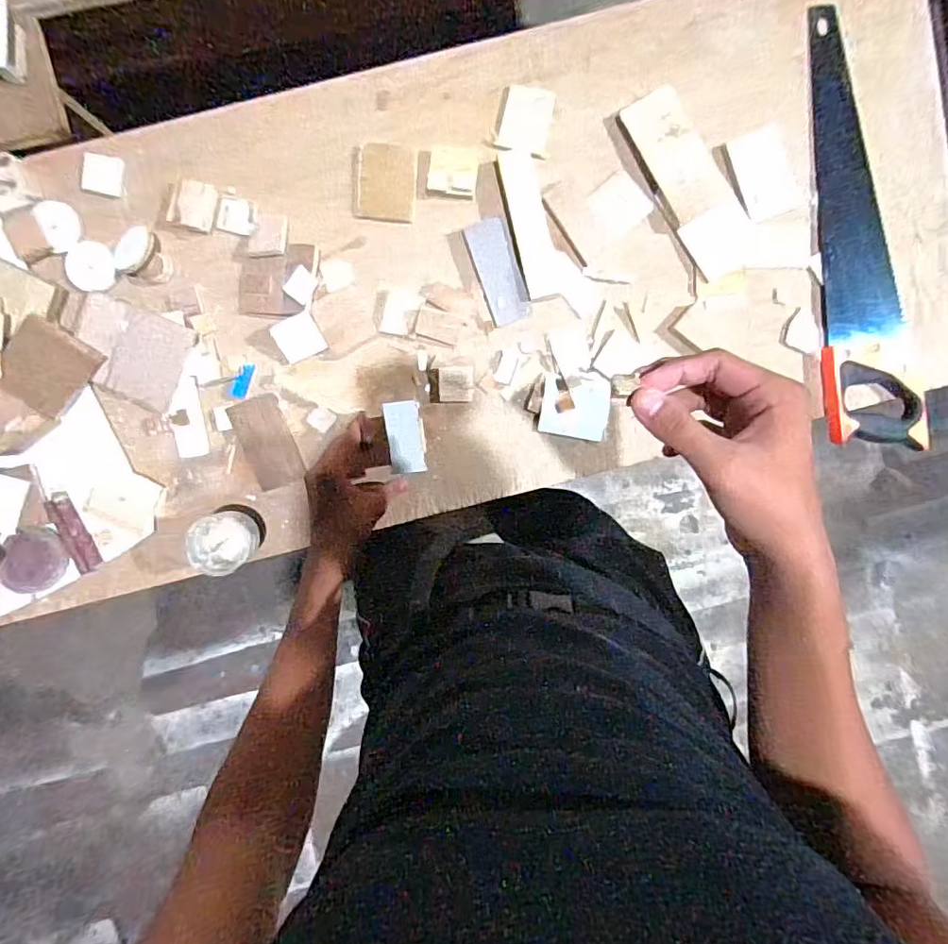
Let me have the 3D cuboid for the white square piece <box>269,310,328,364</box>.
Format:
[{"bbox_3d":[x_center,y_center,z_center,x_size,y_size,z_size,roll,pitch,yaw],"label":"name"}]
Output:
[{"bbox_3d":[-0.206,-0.158,0.633,0.049,0.004,0.049,-29,113,-7],"label":"white square piece"}]

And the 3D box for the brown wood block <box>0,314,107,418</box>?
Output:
[{"bbox_3d":[-0.496,-0.121,0.621,0.084,0.017,0.092,34,95,-6],"label":"brown wood block"}]

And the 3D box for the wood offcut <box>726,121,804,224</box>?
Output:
[{"bbox_3d":[0.344,-0.352,0.633,0.061,0.006,0.100,-20,98,0],"label":"wood offcut"}]

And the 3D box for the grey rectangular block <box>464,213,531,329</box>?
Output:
[{"bbox_3d":[0.029,-0.238,0.636,0.049,0.013,0.119,-19,98,0],"label":"grey rectangular block"}]

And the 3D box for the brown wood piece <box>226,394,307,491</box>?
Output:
[{"bbox_3d":[-0.253,-0.036,0.658,0.058,0.013,0.109,-20,98,0],"label":"brown wood piece"}]

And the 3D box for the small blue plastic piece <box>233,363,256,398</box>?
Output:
[{"bbox_3d":[-0.279,-0.110,0.650,0.014,0.008,0.044,22,96,-5],"label":"small blue plastic piece"}]

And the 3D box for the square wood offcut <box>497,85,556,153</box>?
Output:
[{"bbox_3d":[0.061,-0.412,0.626,0.060,0.010,0.072,9,97,-4],"label":"square wood offcut"}]

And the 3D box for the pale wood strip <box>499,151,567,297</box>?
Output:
[{"bbox_3d":[0.065,-0.286,0.620,0.042,0.010,0.163,-15,98,0],"label":"pale wood strip"}]

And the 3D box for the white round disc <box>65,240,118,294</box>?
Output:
[{"bbox_3d":[-0.451,-0.242,0.631,0.057,0.006,0.056,0,97,-2],"label":"white round disc"}]

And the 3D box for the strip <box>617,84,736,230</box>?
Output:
[{"bbox_3d":[0.237,-0.371,0.632,0.074,0.016,0.150,-32,98,2],"label":"strip"}]

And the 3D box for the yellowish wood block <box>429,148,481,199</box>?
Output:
[{"bbox_3d":[-0.024,-0.345,0.620,0.054,0.013,0.049,4,97,-3],"label":"yellowish wood block"}]

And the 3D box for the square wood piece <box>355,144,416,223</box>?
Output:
[{"bbox_3d":[-0.102,-0.339,0.628,0.068,0.006,0.084,4,97,-3],"label":"square wood piece"}]

